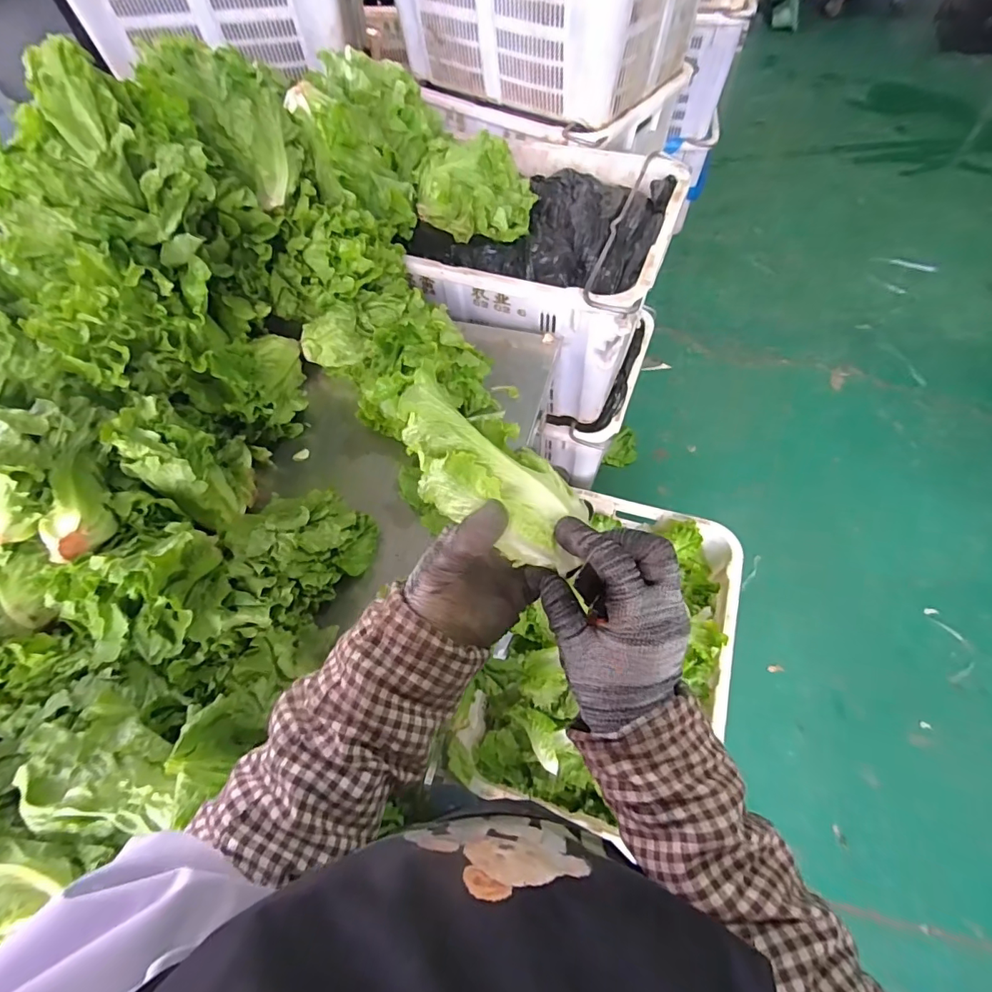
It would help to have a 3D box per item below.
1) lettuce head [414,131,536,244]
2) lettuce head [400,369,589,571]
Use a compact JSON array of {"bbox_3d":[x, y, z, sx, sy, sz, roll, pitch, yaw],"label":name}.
[{"bbox_3d":[-0.040,-0.575,0.920,0.213,0.090,0.213,-4,60,1],"label":"lettuce head"},{"bbox_3d":[-0.007,-0.008,0.327,0.151,0.054,0.073,36,68,13],"label":"lettuce head"}]

